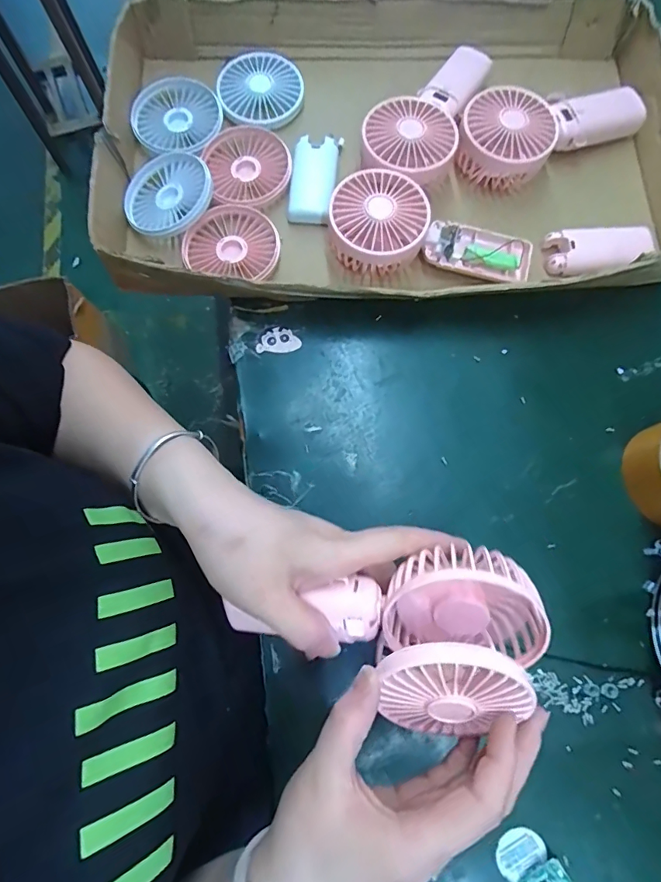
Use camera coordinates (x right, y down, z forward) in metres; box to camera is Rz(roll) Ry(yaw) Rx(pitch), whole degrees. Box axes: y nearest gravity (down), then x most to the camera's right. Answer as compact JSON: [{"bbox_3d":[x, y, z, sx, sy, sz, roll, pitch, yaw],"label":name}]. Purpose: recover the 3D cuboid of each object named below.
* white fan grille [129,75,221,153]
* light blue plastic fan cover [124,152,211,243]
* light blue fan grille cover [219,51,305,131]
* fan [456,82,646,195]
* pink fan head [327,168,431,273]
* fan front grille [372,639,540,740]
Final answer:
[{"bbox_3d":[-0.153,-0.324,0.438,0.082,0.014,0.082,0,75,1],"label":"white fan grille"},{"bbox_3d":[-0.152,-0.234,0.414,0.081,0.020,0.090,-7,75,-1],"label":"light blue plastic fan cover"},{"bbox_3d":[-0.071,-0.358,0.450,0.081,0.010,0.086,1,75,2],"label":"light blue fan grille cover"},{"bbox_3d":[0.207,-0.306,0.424,0.182,0.034,0.082,-26,76,-5],"label":"fan"},{"bbox_3d":[0.043,-0.195,0.404,0.084,0.048,0.081,4,75,2],"label":"pink fan head"},{"bbox_3d":[0.063,0.139,0.245,0.075,0.014,0.084,33,118,-7],"label":"fan front grille"}]

